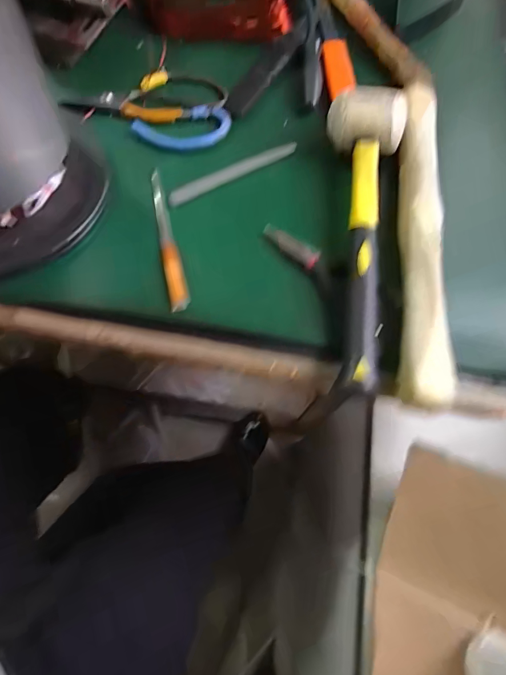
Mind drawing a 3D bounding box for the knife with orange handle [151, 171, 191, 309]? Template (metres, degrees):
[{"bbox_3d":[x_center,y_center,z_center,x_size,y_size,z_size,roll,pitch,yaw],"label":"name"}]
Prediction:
[{"bbox_3d":[-0.075,-0.090,0.334,0.016,0.008,0.156,-12,69,-7],"label":"knife with orange handle"}]

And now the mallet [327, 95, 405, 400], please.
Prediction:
[{"bbox_3d":[0.083,-0.093,0.319,0.067,0.051,0.274,12,68,2],"label":"mallet"}]

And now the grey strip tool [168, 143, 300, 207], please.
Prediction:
[{"bbox_3d":[-0.017,-0.157,0.365,0.137,0.007,0.012,-31,72,-14],"label":"grey strip tool"}]

